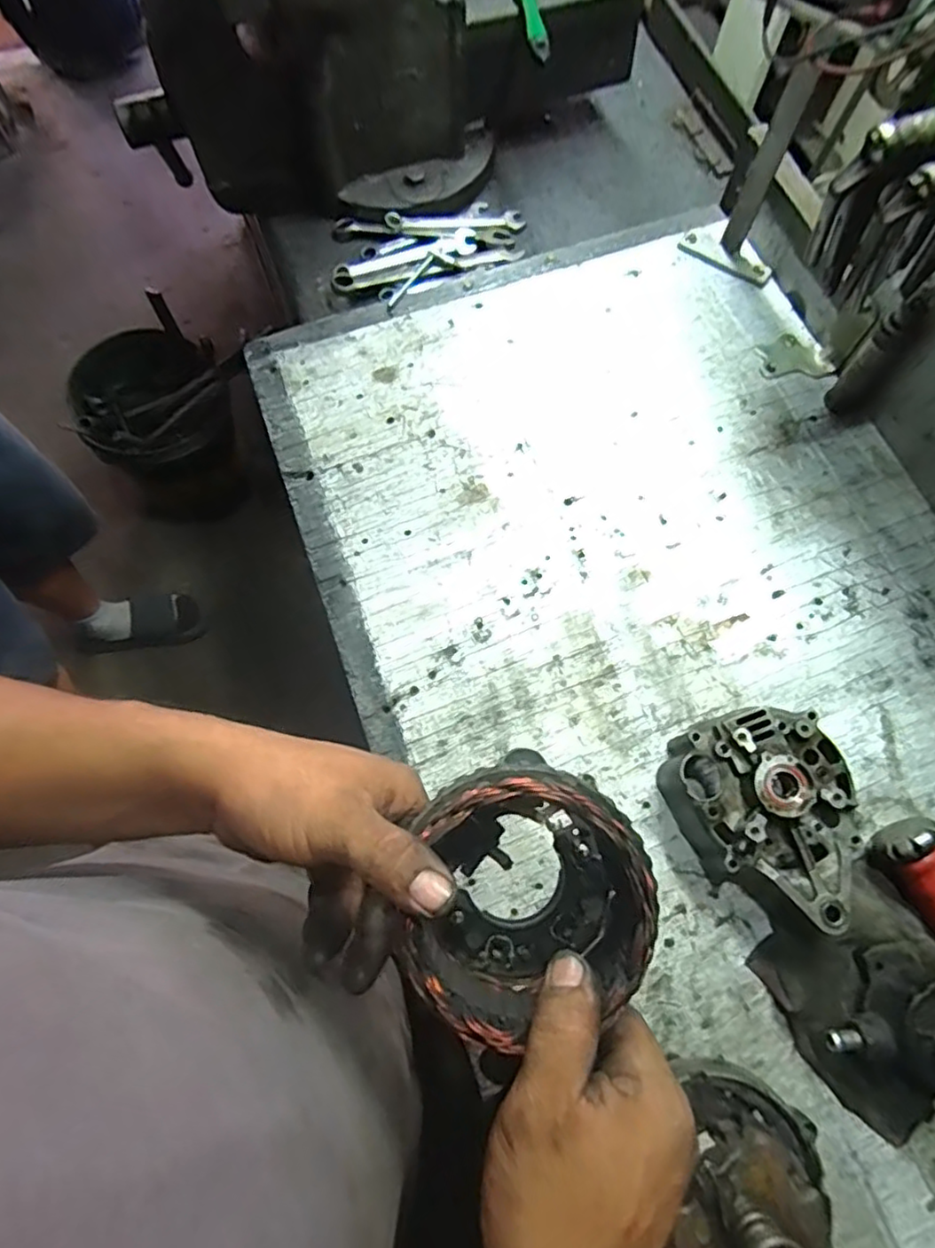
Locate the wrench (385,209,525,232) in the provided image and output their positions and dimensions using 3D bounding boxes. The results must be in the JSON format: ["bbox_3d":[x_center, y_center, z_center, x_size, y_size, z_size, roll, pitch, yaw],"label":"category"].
[{"bbox_3d":[-0.013,-0.488,0.767,0.171,0.012,0.031,-11,71,-17],"label":"wrench"}]

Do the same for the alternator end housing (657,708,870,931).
[{"bbox_3d":[0.234,0.149,0.491,0.128,0.076,0.161,-19,72,-6],"label":"alternator end housing"}]

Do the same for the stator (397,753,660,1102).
[{"bbox_3d":[0.026,0.134,0.316,0.114,0.090,0.110,-29,74,-9],"label":"stator"}]

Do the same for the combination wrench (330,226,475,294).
[{"bbox_3d":[-0.073,-0.429,0.748,0.177,0.009,0.041,-22,73,-7],"label":"combination wrench"}]

